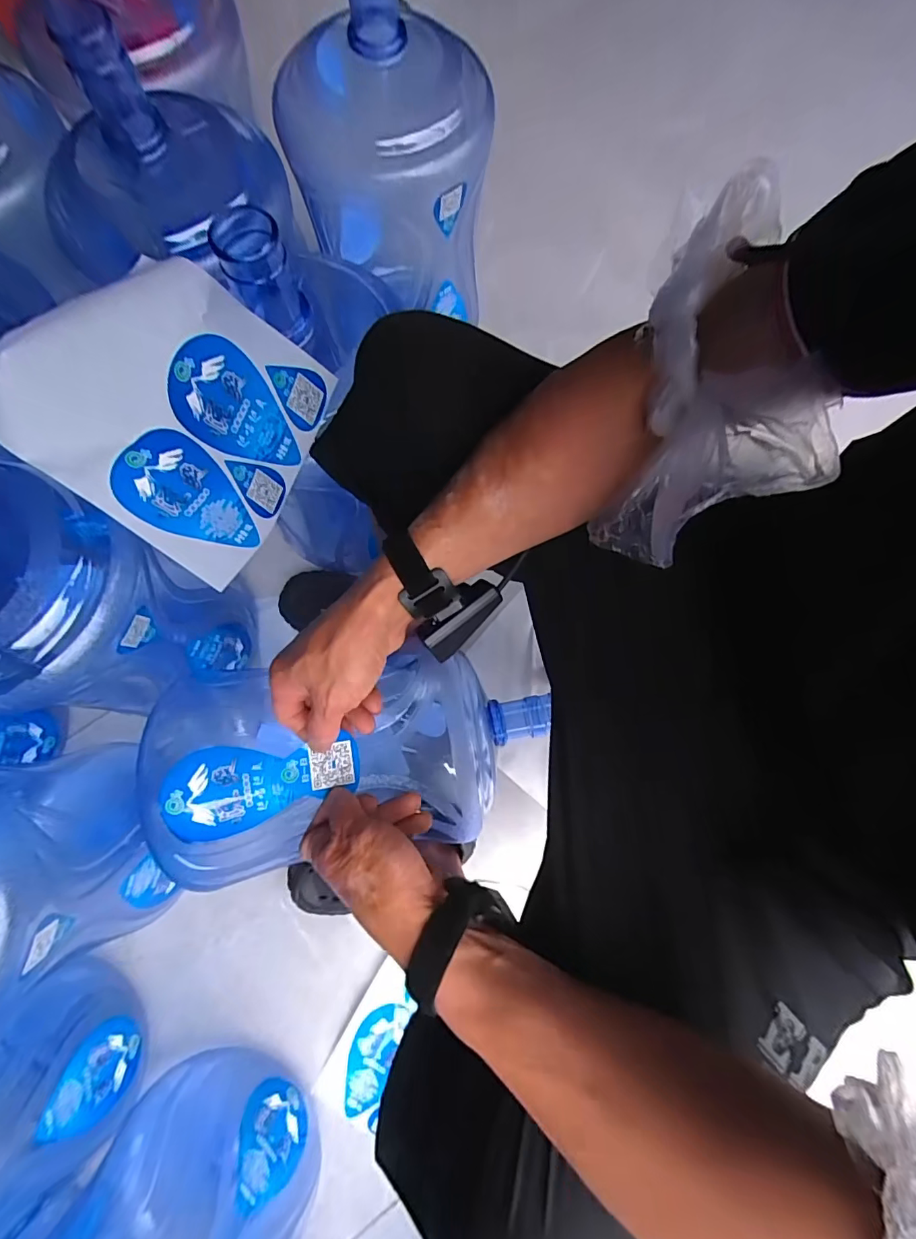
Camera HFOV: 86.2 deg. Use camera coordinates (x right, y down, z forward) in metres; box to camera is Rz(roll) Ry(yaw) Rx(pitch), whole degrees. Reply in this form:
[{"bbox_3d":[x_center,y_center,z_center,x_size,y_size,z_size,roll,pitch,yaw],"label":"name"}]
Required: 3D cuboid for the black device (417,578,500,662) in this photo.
[{"bbox_3d":[0.001,-0.002,0.371,0.028,0.030,0.066,44,80,7],"label":"black device"}]

